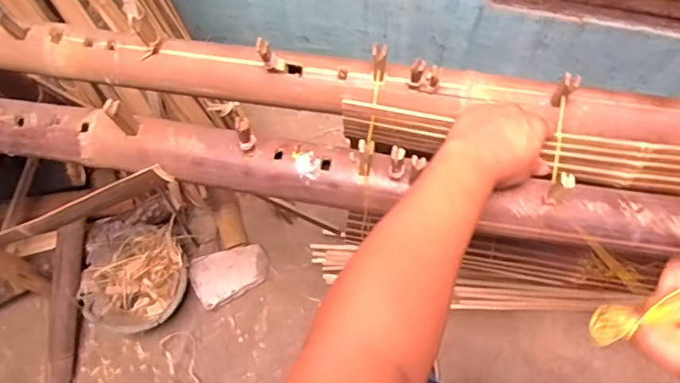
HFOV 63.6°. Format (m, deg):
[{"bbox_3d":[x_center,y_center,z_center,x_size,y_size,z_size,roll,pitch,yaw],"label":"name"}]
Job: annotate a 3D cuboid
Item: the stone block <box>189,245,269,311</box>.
[{"bbox_3d":[-0.278,0.215,1.415,0.196,0.111,0.116,-24,72,-6],"label":"stone block"}]

